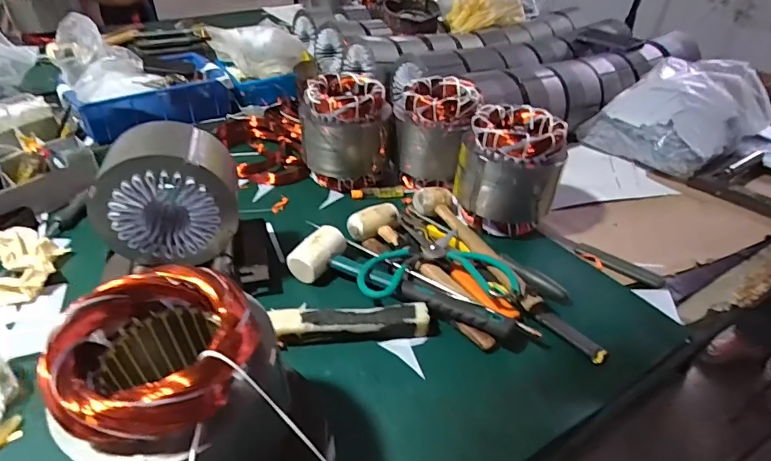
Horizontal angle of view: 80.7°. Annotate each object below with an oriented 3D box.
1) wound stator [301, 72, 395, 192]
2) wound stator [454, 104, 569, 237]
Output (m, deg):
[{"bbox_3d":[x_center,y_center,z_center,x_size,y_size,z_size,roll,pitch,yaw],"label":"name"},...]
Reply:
[{"bbox_3d":[-0.066,-0.176,0.782,0.145,0.151,0.137,1,38,-1],"label":"wound stator"},{"bbox_3d":[0.189,-0.096,0.703,0.146,0.149,0.138,17,40,18],"label":"wound stator"}]

